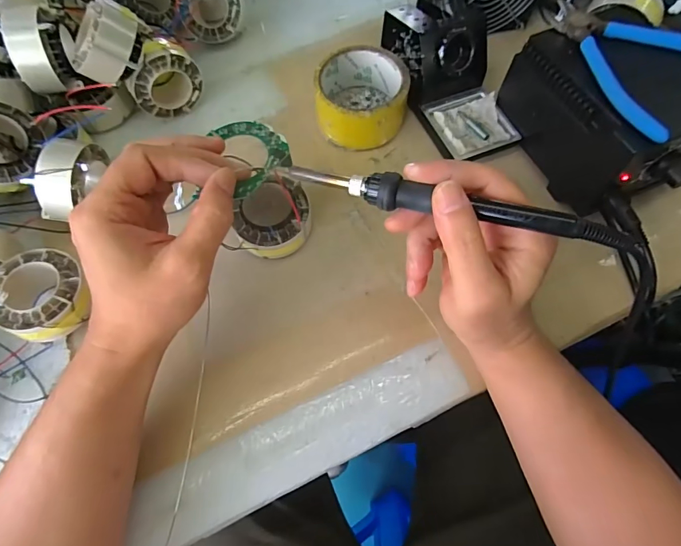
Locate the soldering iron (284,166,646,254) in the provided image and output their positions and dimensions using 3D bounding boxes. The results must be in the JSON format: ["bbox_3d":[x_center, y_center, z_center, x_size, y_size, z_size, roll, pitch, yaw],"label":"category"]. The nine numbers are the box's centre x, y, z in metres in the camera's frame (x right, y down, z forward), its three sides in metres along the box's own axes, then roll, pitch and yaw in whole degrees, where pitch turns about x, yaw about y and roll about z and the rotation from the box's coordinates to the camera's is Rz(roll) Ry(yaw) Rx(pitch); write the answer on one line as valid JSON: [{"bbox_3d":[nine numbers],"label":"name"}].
[{"bbox_3d":[0.058,-0.040,0.240,0.204,0.016,0.017,14,68,16],"label":"soldering iron"}]

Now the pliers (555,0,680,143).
[{"bbox_3d":[0.227,-0.168,0.321,0.107,0.015,0.140,-28,68,-10],"label":"pliers"}]

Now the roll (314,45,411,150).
[{"bbox_3d":[0.020,-0.164,0.397,0.083,0.048,0.084,-1,67,2],"label":"roll"}]

